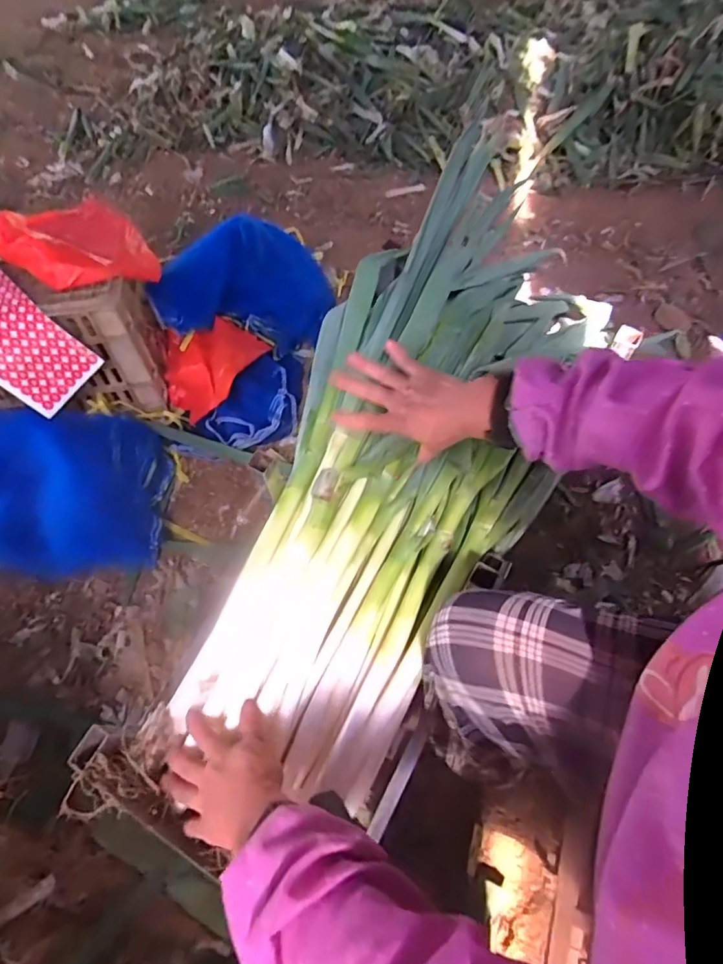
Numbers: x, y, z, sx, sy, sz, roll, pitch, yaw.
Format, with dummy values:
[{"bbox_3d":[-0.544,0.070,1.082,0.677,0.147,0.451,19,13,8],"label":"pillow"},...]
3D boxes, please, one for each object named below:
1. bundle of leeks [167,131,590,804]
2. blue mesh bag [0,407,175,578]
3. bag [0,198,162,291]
[{"bbox_3d":[0.045,-0.005,0.637,0.295,0.142,0.678,24,80,15],"label":"bundle of leeks"},{"bbox_3d":[-0.681,0.012,0.994,0.569,0.168,0.311,-1,57,-1],"label":"blue mesh bag"},{"bbox_3d":[-0.574,-0.483,1.039,0.271,0.100,0.257,32,62,20],"label":"bag"}]

